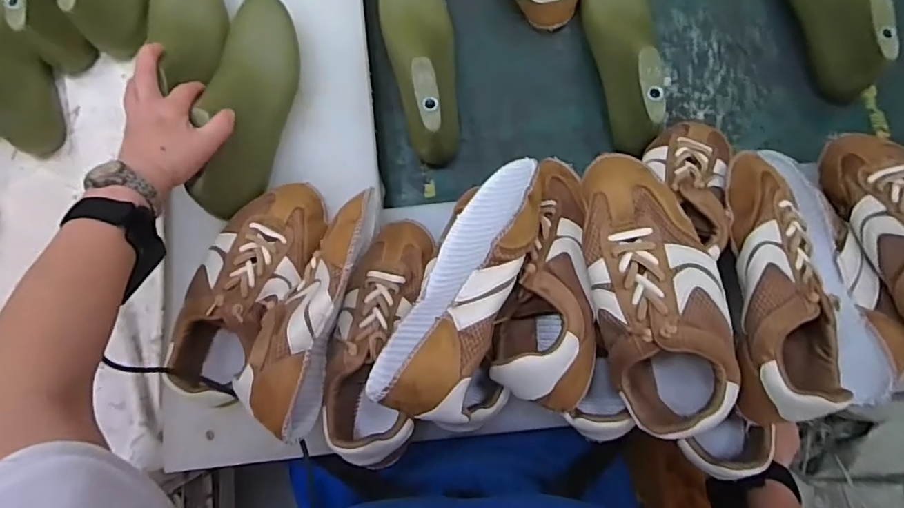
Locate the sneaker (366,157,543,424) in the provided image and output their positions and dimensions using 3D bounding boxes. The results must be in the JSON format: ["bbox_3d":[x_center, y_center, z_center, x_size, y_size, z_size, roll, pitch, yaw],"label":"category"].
[{"bbox_3d":[0.013,0.023,0.439,0.082,0.075,0.239,23,67,5],"label":"sneaker"}]

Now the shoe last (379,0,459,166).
[{"bbox_3d":[-0.033,-0.232,0.583,0.083,0.085,0.252,-15,82,0],"label":"shoe last"}]

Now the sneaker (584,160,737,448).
[{"bbox_3d":[0.166,0.032,0.448,0.095,0.093,0.232,-16,82,0],"label":"sneaker"}]

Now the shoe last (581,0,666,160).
[{"bbox_3d":[0.187,-0.232,0.581,0.059,0.092,0.246,-4,82,2],"label":"shoe last"}]

